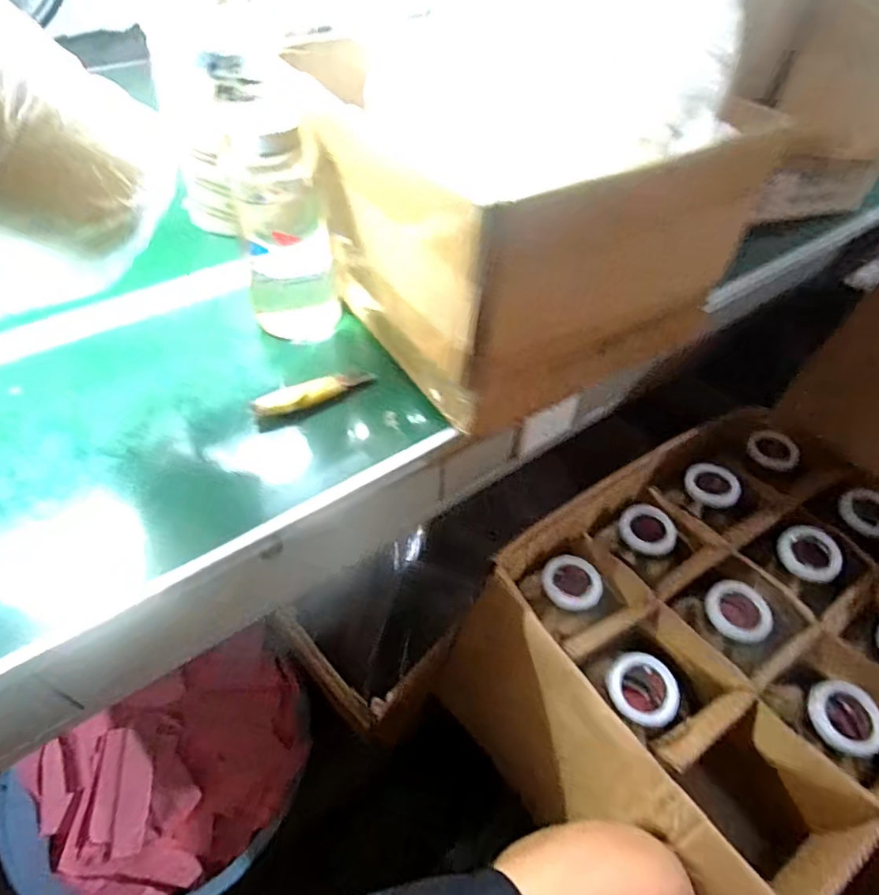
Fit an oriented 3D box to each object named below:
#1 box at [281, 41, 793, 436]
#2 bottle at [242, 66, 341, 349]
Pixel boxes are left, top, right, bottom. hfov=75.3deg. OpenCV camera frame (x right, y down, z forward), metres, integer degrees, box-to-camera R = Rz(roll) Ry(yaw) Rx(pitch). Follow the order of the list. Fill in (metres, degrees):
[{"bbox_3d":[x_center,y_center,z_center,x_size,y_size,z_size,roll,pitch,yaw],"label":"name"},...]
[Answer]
[{"bbox_3d":[0.077,-0.195,0.519,0.302,0.201,0.242,-23,53,-19],"label":"box"},{"bbox_3d":[-0.152,-0.214,0.534,0.090,0.229,0.085,-17,52,-14],"label":"bottle"}]

